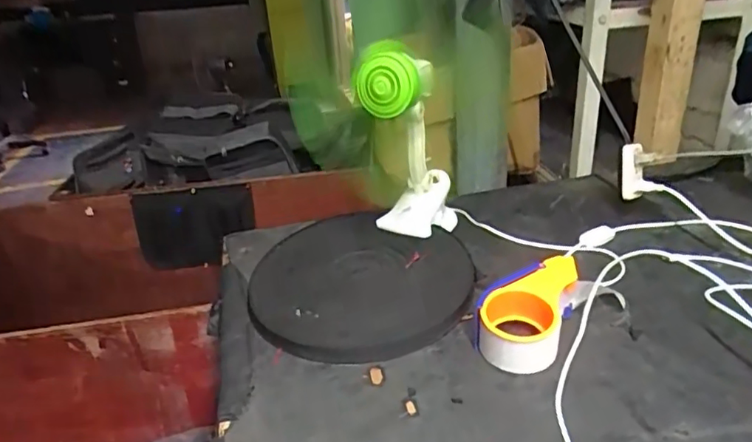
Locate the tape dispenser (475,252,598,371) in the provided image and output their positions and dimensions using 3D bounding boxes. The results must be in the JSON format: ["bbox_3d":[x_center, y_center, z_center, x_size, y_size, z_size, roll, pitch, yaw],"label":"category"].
[{"bbox_3d":[0.166,0.097,0.599,0.081,0.063,0.151,15,33,32],"label":"tape dispenser"}]

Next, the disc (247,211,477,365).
[{"bbox_3d":[-0.017,0.075,0.697,0.267,0.041,0.257,-3,27,2],"label":"disc"}]

